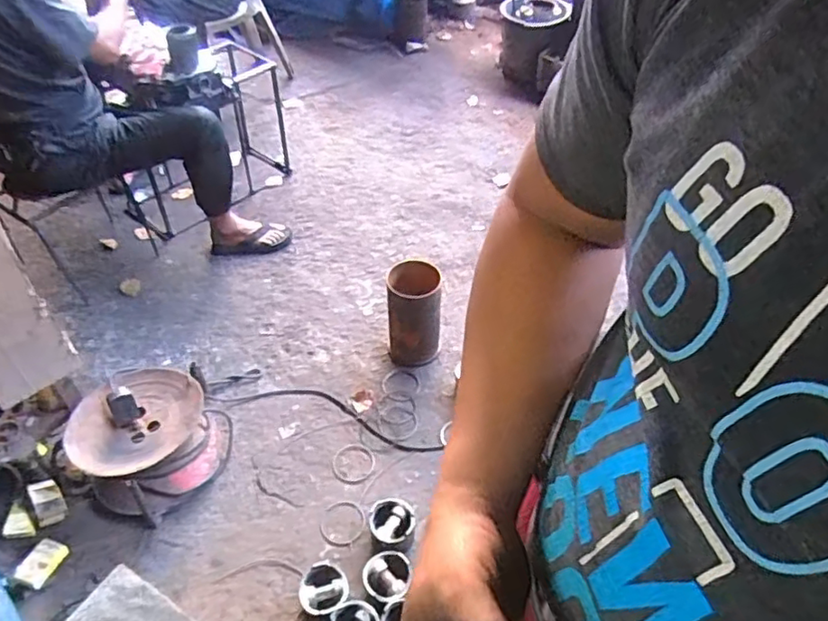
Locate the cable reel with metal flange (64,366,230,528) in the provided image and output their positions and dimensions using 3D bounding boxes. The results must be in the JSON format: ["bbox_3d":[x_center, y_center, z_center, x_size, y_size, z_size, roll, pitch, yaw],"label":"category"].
[{"bbox_3d":[-0.607,0.280,1.401,0.292,0.212,0.315,36,56,29],"label":"cable reel with metal flange"}]

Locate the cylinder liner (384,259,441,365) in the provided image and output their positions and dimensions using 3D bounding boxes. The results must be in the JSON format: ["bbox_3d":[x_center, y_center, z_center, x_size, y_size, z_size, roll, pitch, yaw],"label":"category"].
[{"bbox_3d":[0.000,0.013,1.567,0.134,0.262,0.143,-1,48,1],"label":"cylinder liner"}]

